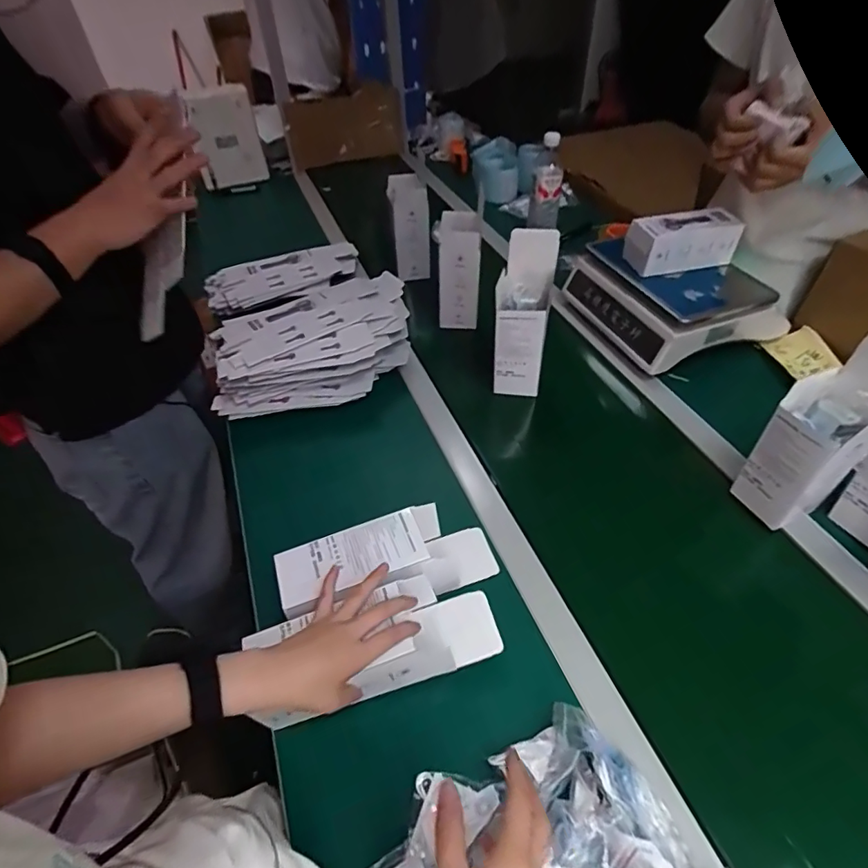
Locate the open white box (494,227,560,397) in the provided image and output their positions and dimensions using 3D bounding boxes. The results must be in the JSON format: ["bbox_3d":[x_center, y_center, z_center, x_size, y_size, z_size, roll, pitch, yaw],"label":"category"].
[{"bbox_3d":[0.135,-0.178,0.767,0.076,0.236,0.089,5,49,6],"label":"open white box"}]

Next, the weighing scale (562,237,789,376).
[{"bbox_3d":[0.432,-0.254,0.899,0.271,0.107,0.284,-16,50,-13],"label":"weighing scale"}]

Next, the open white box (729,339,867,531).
[{"bbox_3d":[0.439,0.003,0.572,0.078,0.231,0.087,-20,51,-16],"label":"open white box"}]

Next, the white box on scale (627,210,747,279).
[{"bbox_3d":[0.415,-0.322,0.833,0.165,0.072,0.072,-12,49,-9],"label":"white box on scale"}]

